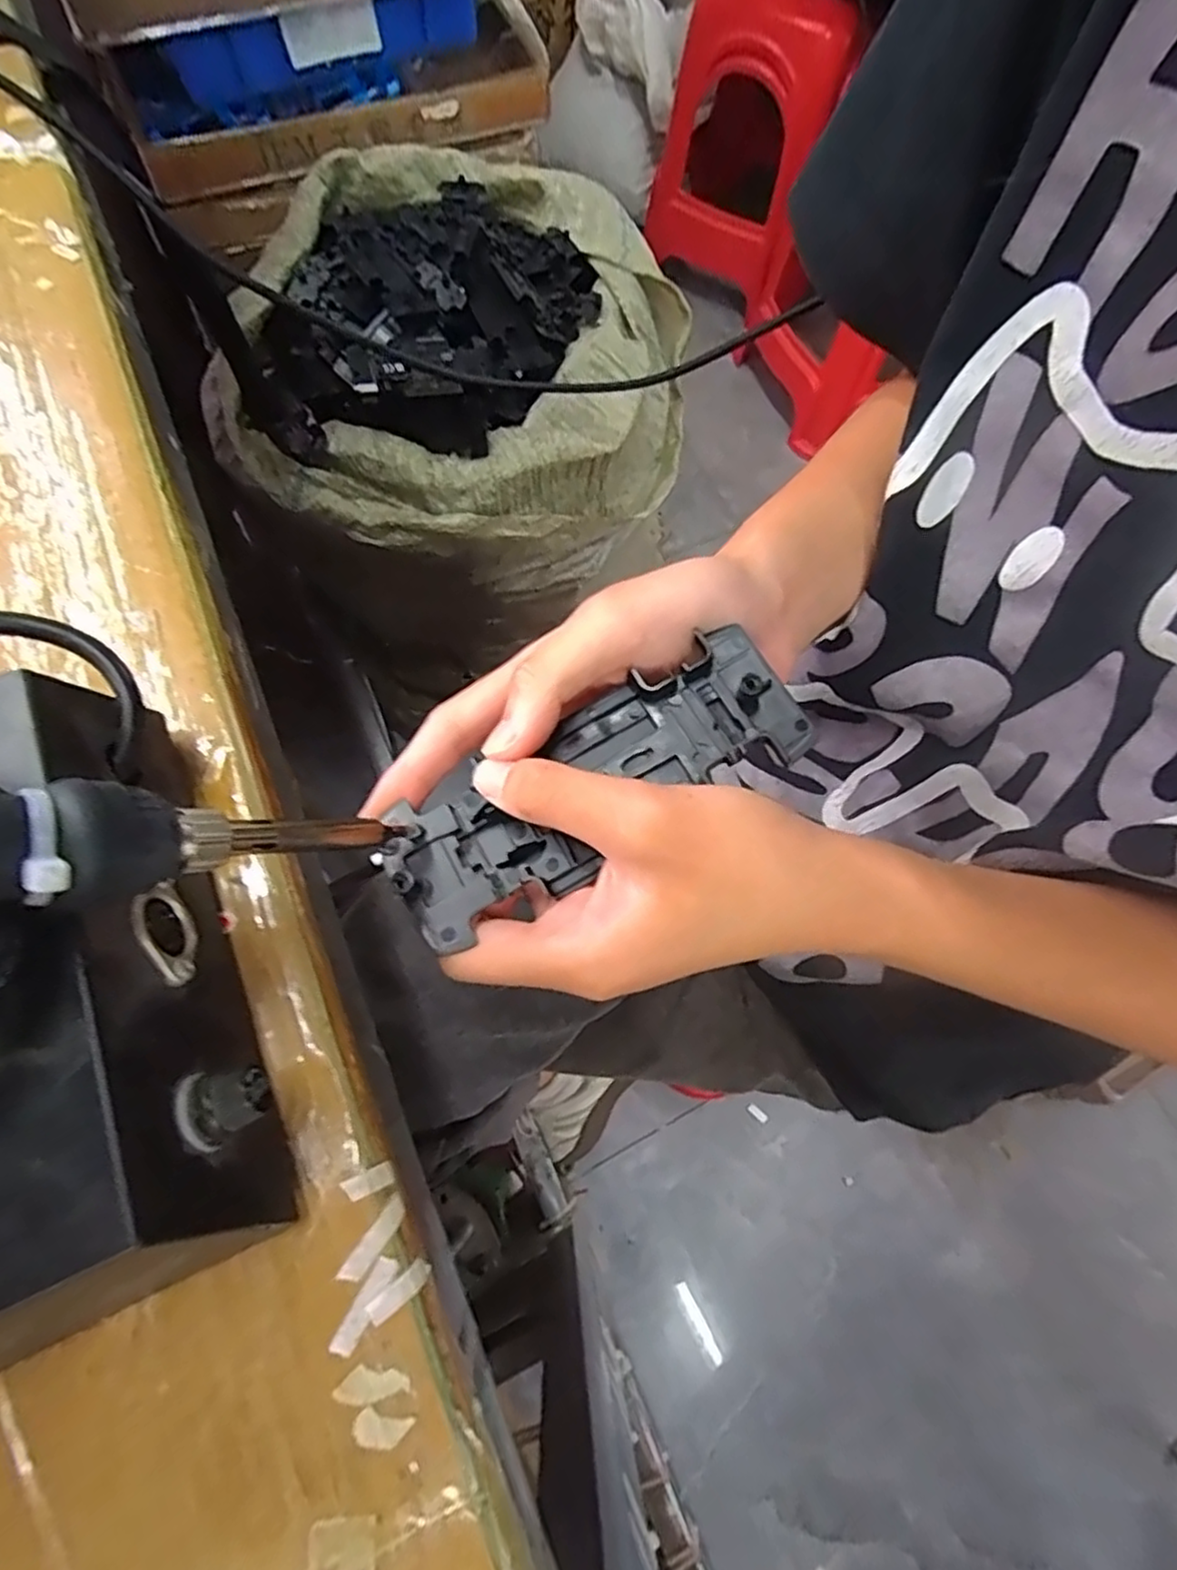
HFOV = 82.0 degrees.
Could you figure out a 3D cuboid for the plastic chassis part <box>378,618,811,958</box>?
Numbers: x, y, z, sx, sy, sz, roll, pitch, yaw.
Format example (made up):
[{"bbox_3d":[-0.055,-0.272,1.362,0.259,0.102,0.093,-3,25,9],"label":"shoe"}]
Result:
[{"bbox_3d":[0.002,0.000,0.197,0.124,0.015,0.044,-31,74,-6],"label":"plastic chassis part"}]

